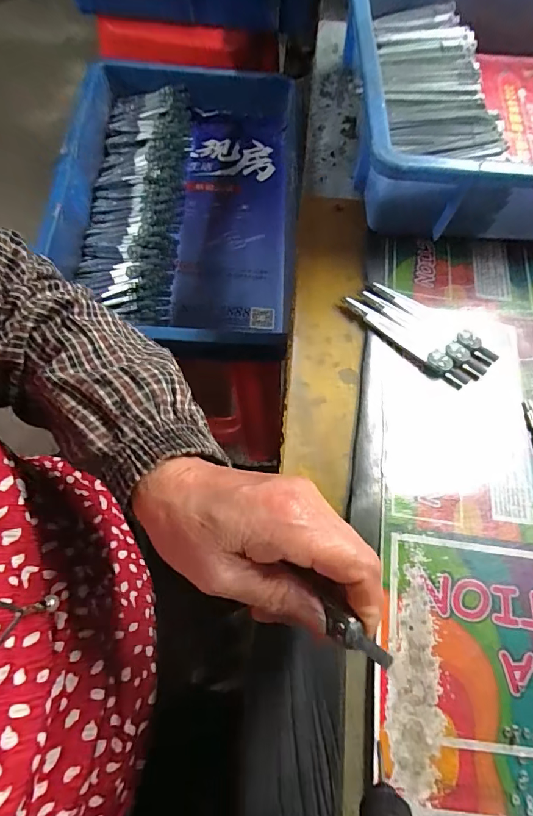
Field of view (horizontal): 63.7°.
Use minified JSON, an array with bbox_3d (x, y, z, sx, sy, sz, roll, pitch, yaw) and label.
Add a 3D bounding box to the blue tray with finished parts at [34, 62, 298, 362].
[{"bbox_3d":[-0.106,-0.272,0.553,0.281,0.080,0.393,2,68,-2],"label":"blue tray with finished parts"}]

